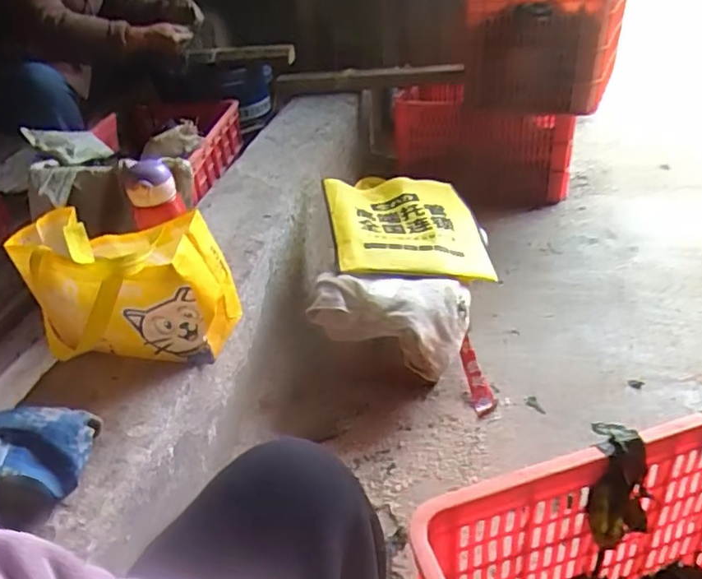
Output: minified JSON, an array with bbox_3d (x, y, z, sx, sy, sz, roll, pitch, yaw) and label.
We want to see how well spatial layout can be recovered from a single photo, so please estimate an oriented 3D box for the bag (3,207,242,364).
[{"bbox_3d":[-0.309,0.005,0.791,0.246,0.181,0.162,4,35,15],"label":"bag"}]

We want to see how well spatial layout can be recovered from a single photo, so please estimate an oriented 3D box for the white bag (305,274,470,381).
[{"bbox_3d":[0.077,0.069,1.071,0.257,0.211,0.155,7,36,19],"label":"white bag"}]

